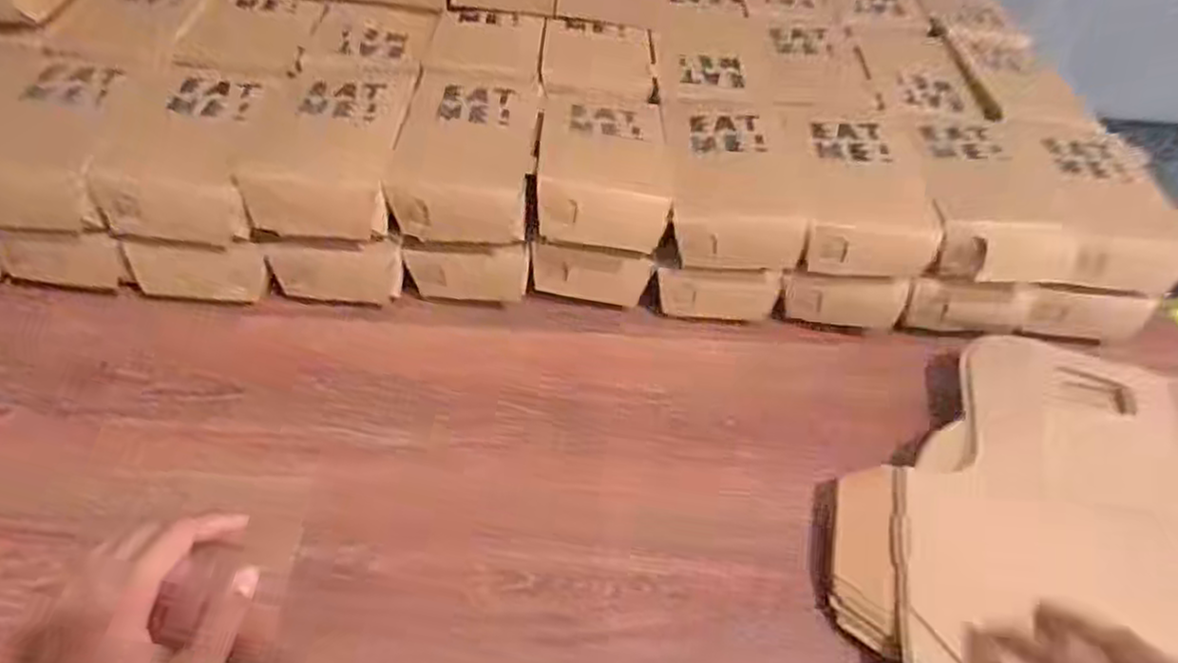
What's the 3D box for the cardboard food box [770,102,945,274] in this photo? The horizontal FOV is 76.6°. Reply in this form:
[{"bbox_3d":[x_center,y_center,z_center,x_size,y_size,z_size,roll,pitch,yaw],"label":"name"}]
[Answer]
[{"bbox_3d":[0.190,-0.108,0.553,0.095,0.048,0.151,3,47,-2],"label":"cardboard food box"}]

